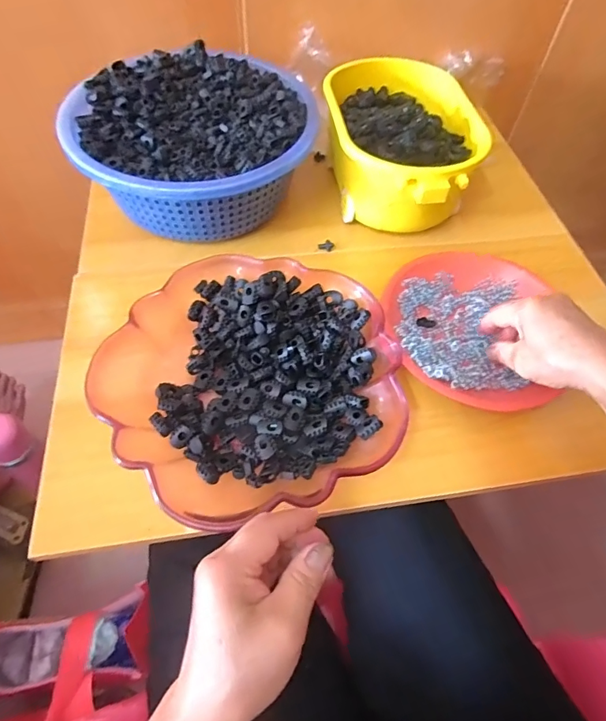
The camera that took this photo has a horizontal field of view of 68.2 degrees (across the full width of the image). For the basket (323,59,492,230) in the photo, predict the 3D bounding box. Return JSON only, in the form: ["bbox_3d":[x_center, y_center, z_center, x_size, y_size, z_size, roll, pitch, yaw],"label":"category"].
[{"bbox_3d":[0.117,-0.263,0.564,0.167,0.111,0.252,-1,58,-3],"label":"basket"}]

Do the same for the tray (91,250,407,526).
[{"bbox_3d":[-0.045,0.022,0.394,0.252,0.062,0.245,3,58,0],"label":"tray"}]

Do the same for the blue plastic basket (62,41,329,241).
[{"bbox_3d":[-0.126,-0.258,0.532,0.271,0.094,0.254,-14,59,-11],"label":"blue plastic basket"}]

